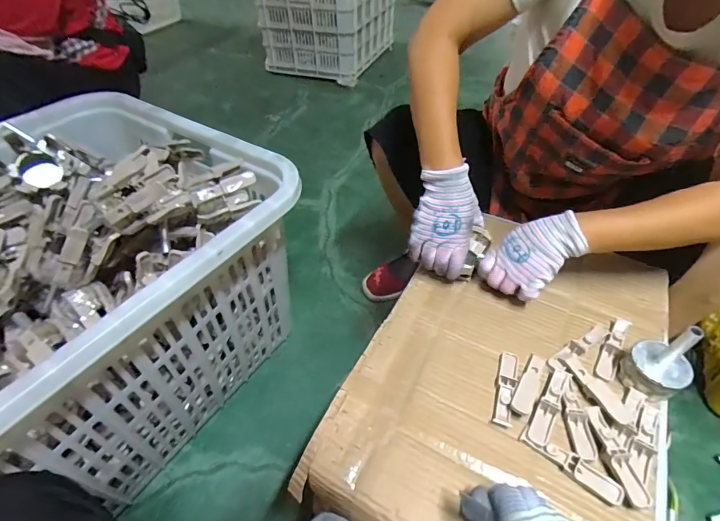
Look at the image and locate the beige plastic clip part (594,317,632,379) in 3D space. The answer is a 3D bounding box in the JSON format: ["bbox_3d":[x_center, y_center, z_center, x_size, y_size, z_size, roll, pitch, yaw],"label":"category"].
[{"bbox_3d":[0.324,0.112,0.505,0.020,0.016,0.090,27,52,24],"label":"beige plastic clip part"}]

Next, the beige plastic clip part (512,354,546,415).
[{"bbox_3d":[0.201,0.145,0.469,0.019,0.008,0.085,25,51,23],"label":"beige plastic clip part"}]

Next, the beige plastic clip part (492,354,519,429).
[{"bbox_3d":[0.173,0.149,0.468,0.021,0.009,0.094,14,48,14],"label":"beige plastic clip part"}]

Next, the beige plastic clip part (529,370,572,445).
[{"bbox_3d":[0.217,0.164,0.451,0.022,0.009,0.101,27,52,24],"label":"beige plastic clip part"}]

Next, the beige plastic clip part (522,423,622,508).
[{"bbox_3d":[0.216,0.211,0.410,0.101,0.014,0.022,29,53,25],"label":"beige plastic clip part"}]

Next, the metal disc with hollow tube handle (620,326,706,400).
[{"bbox_3d":[0.353,0.112,0.455,0.059,0.091,0.063,-36,55,-29],"label":"metal disc with hollow tube handle"}]

